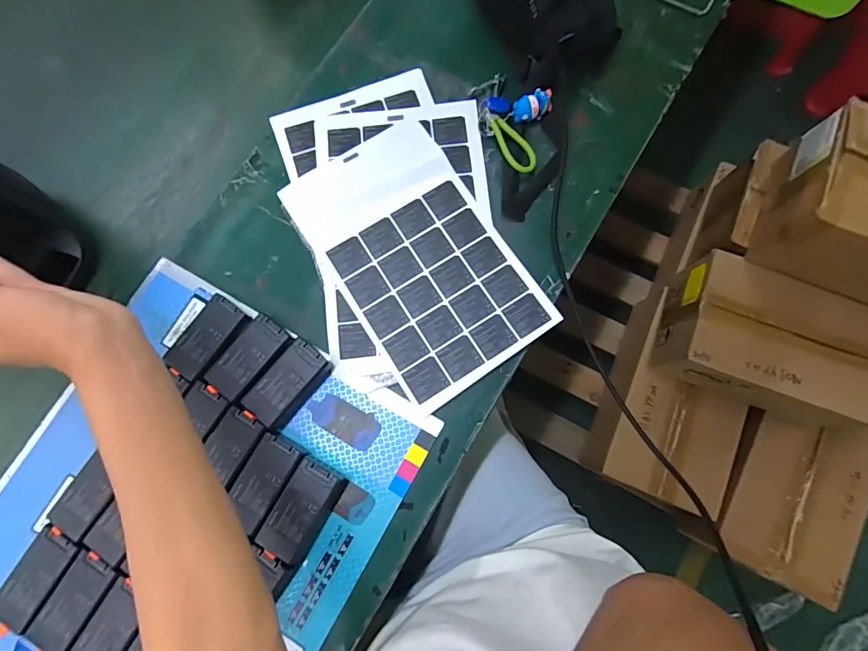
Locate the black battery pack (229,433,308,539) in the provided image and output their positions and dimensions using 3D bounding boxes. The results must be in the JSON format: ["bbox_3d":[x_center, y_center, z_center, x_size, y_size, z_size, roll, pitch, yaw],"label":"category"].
[{"bbox_3d":[-0.168,0.154,0.422,0.045,0.024,0.085,28,80,7],"label":"black battery pack"}]

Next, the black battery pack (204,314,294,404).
[{"bbox_3d":[-0.192,0.036,0.452,0.051,0.024,0.088,35,81,8],"label":"black battery pack"}]

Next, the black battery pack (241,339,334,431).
[{"bbox_3d":[-0.151,0.061,0.444,0.047,0.024,0.089,38,81,8],"label":"black battery pack"}]

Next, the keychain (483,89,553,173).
[{"bbox_3d":[0.092,-0.232,0.497,0.074,0.027,0.094,17,79,4],"label":"keychain"}]

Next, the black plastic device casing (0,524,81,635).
[{"bbox_3d":[-0.377,0.240,0.412,0.045,0.026,0.087,28,80,6],"label":"black plastic device casing"}]

